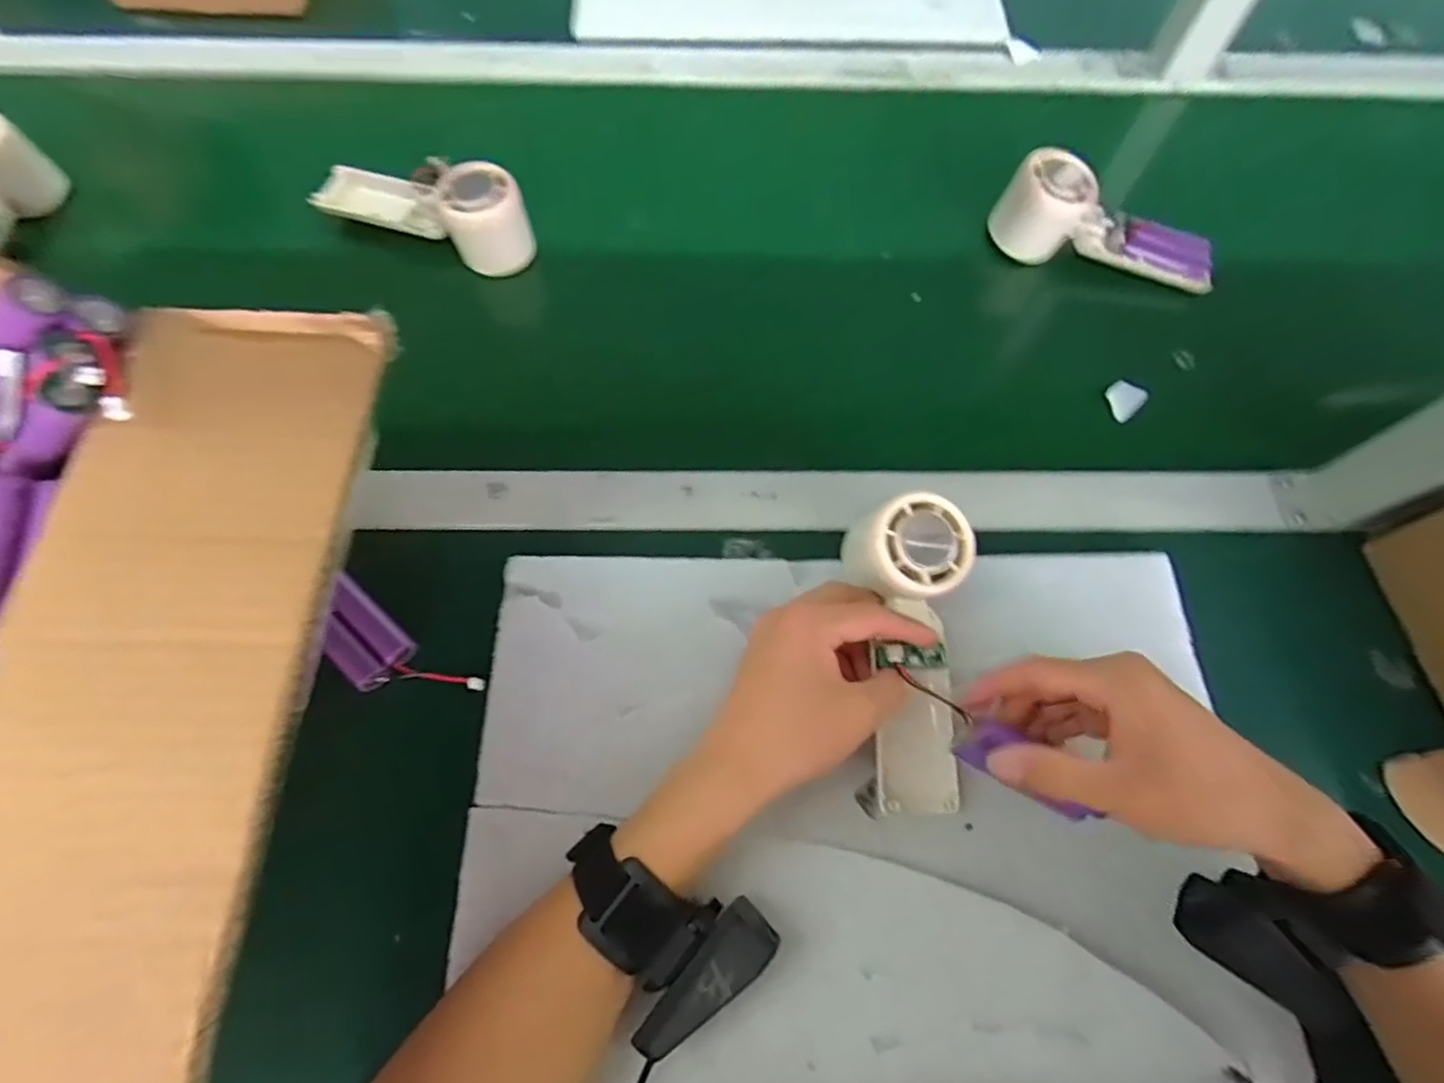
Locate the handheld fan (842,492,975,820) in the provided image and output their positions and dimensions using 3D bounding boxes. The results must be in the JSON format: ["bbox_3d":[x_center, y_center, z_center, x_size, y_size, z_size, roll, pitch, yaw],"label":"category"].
[{"bbox_3d":[0.103,0.061,0.359,0.056,0.052,0.164,-1,83,-2],"label":"handheld fan"}]

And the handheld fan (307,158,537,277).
[{"bbox_3d":[-0.224,-0.256,0.492,0.162,0.056,0.058,18,69,6],"label":"handheld fan"}]

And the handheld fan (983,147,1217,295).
[{"bbox_3d":[0.295,-0.240,0.492,0.168,0.057,0.046,14,69,4],"label":"handheld fan"}]

